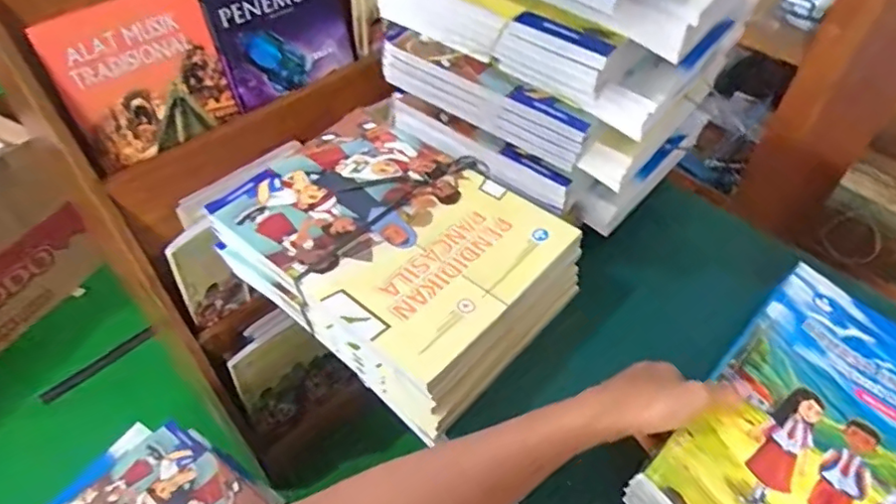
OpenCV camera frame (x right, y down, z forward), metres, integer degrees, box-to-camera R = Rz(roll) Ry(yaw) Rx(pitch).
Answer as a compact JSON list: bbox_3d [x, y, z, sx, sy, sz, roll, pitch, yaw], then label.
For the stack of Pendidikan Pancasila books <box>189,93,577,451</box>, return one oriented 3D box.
[{"bbox_3d":[-0.051,-0.007,0.563,0.296,0.070,0.211,34,55,25],"label":"stack of Pendidikan Pancasila books"}]

